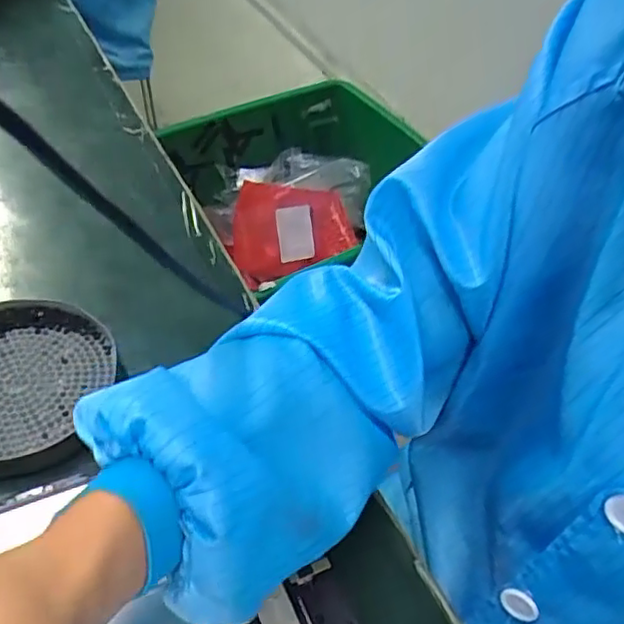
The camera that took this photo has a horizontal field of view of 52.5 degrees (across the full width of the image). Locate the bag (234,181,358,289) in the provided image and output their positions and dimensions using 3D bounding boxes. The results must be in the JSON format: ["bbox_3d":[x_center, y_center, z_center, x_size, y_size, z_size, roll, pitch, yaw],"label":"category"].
[{"bbox_3d":[-0.028,-0.111,0.830,0.151,0.126,0.033,-14,25,-9],"label":"bag"}]

